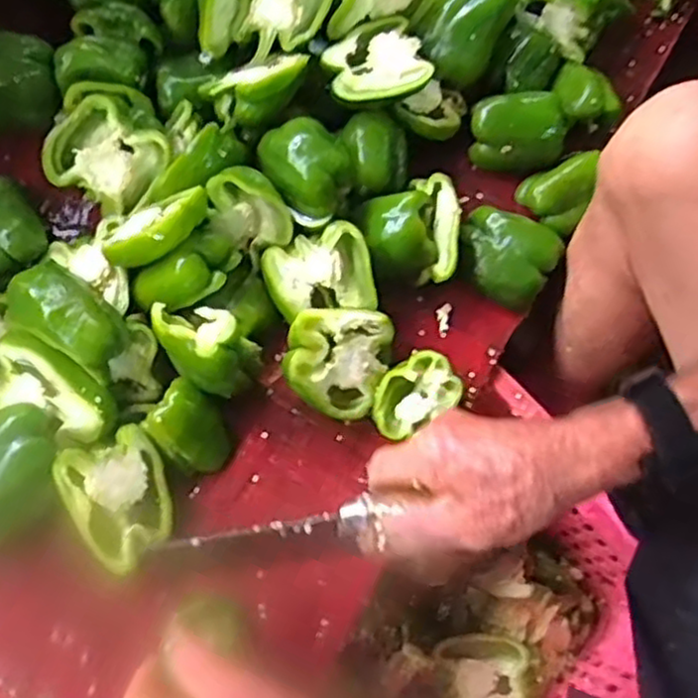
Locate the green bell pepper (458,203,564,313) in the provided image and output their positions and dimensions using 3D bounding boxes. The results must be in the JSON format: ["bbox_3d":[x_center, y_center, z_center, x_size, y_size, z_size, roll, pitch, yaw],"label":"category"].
[{"bbox_3d":[0.126,-0.075,0.593,0.076,0.030,0.070,25,74,7],"label":"green bell pepper"}]

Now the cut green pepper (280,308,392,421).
[{"bbox_3d":[-0.009,0.008,0.554,0.079,0.026,0.079,11,92,-20],"label":"cut green pepper"}]

